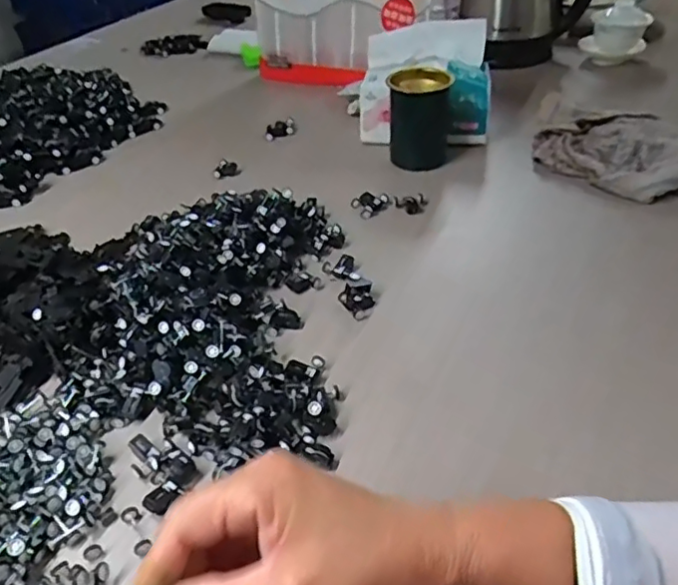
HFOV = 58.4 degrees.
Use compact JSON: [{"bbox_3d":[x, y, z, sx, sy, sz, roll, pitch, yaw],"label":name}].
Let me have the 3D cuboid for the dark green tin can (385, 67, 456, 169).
[{"bbox_3d":[0.097,-0.209,0.737,0.072,0.102,0.069,-2,38,1],"label":"dark green tin can"}]

